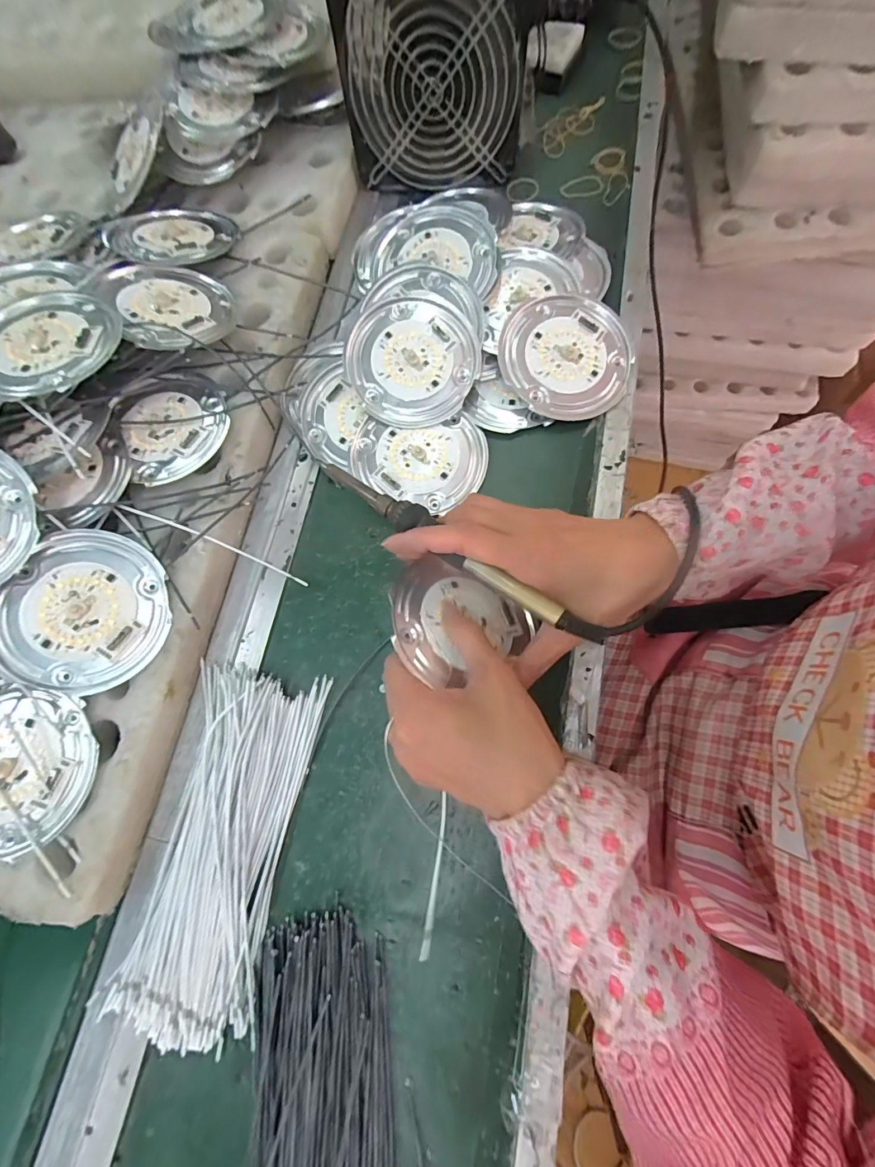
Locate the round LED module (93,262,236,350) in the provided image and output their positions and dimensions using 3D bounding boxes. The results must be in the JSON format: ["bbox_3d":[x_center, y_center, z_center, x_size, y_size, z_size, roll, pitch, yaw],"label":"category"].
[{"bbox_3d":[-0.216,-0.220,0.342,0.095,0.010,0.096,2,62,-15],"label":"round LED module"}]

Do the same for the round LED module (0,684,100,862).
[{"bbox_3d":[-0.274,0.118,0.267,0.110,0.009,0.097,-23,73,-1],"label":"round LED module"}]

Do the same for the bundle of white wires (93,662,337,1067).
[{"bbox_3d":[-0.136,0.161,0.272,0.085,0.013,0.209,7,75,8],"label":"bundle of white wires"}]

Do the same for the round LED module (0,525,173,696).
[{"bbox_3d":[-0.231,0.020,0.287,0.102,0.011,0.102,3,79,-14],"label":"round LED module"}]

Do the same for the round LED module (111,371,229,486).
[{"bbox_3d":[-0.202,-0.124,0.329,0.080,0.008,0.090,-30,74,-3],"label":"round LED module"}]

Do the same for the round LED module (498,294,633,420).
[{"bbox_3d":[0.102,-0.182,0.344,0.103,0.014,0.099,-2,74,5],"label":"round LED module"}]

